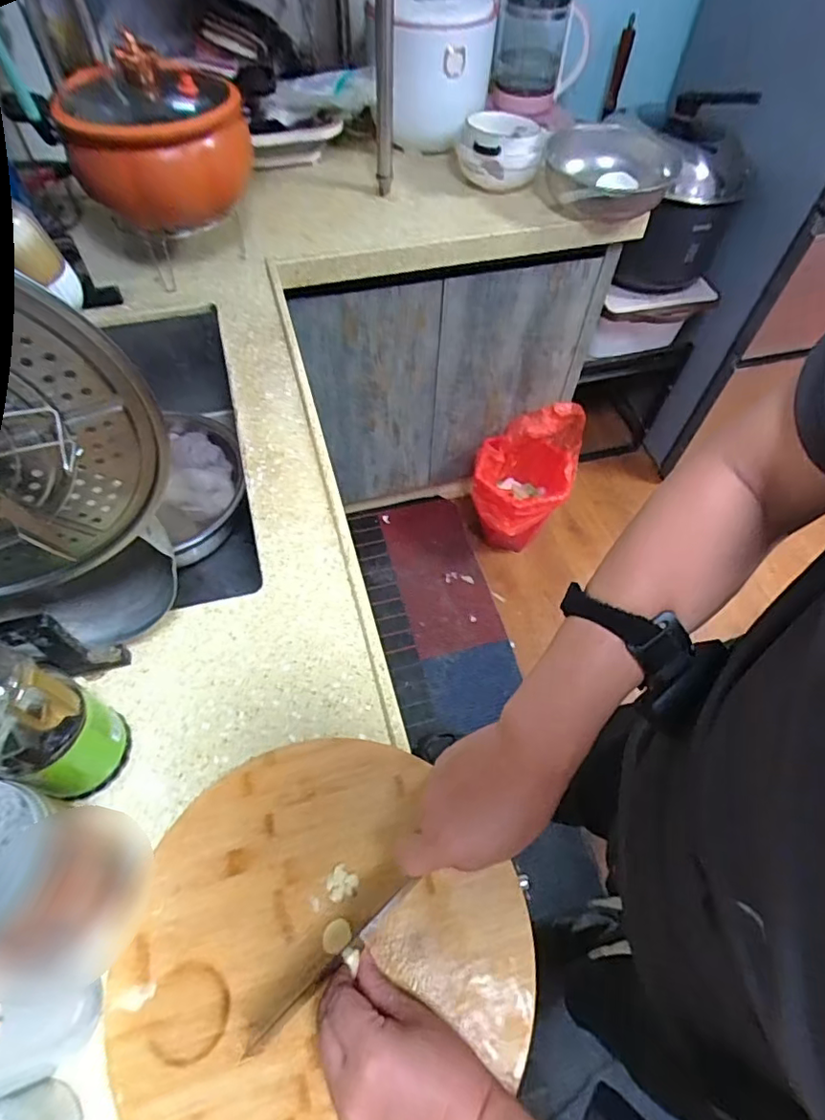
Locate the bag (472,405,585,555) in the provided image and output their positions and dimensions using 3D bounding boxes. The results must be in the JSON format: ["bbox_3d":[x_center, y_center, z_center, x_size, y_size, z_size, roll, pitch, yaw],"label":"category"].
[{"bbox_3d":[0.304,-0.198,1.614,0.242,0.407,0.306,20,59,11],"label":"bag"}]

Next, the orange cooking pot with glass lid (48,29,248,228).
[{"bbox_3d":[-0.384,-0.652,0.865,0.250,0.176,0.281,-14,58,-11],"label":"orange cooking pot with glass lid"}]

